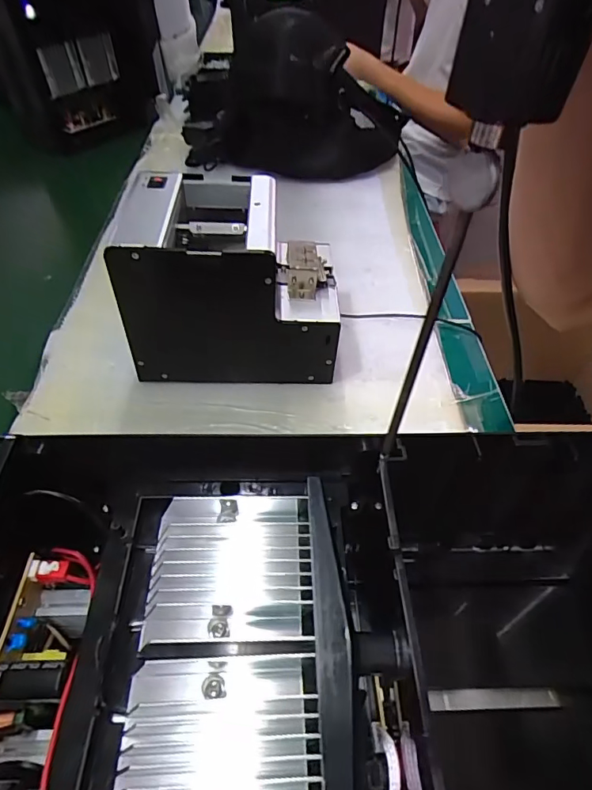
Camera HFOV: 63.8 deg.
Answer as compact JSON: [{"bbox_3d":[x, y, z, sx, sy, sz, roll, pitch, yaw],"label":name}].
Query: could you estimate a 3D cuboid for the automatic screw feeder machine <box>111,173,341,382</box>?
[{"bbox_3d":[-0.054,-0.102,0.436,0.180,0.141,0.126,0,46,0],"label":"automatic screw feeder machine"}]

